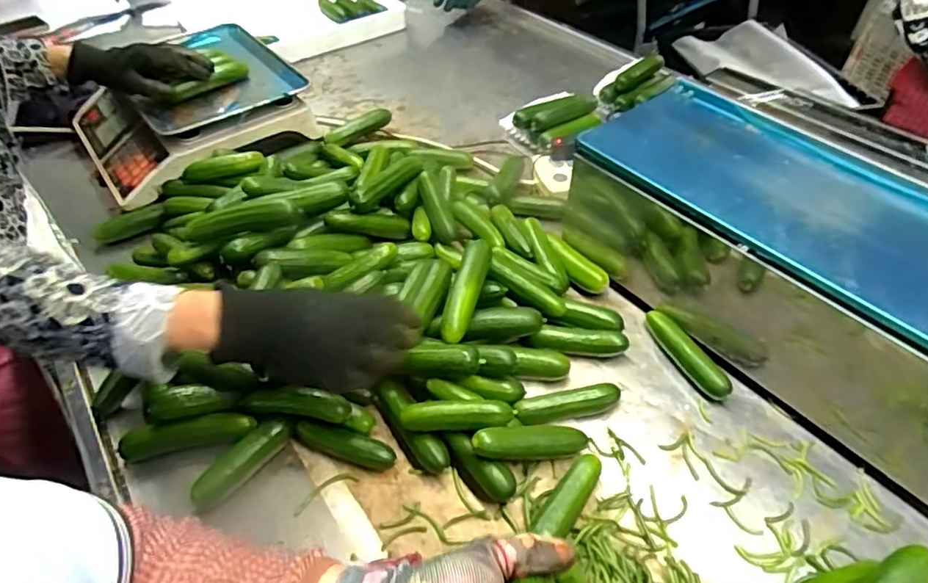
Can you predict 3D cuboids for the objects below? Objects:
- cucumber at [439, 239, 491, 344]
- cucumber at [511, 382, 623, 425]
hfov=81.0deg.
[{"bbox_3d":[0.004,-0.003,0.583,0.027,0.037,0.129,11,49,12],"label":"cucumber"},{"bbox_3d":[0.105,0.114,0.553,0.108,0.020,0.024,-10,48,-7],"label":"cucumber"}]

